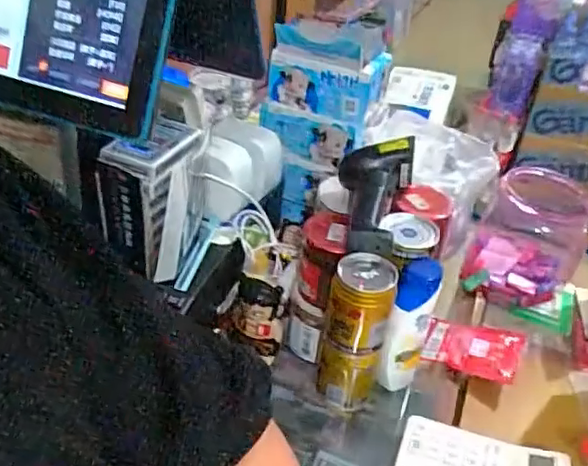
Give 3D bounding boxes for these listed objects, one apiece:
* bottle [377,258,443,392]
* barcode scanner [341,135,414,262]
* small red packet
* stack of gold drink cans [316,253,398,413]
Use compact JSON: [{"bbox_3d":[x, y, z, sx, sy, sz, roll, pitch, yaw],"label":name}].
[{"bbox_3d":[0.124,0.101,0.648,0.042,0.146,0.052,16,38,14],"label":"bottle"},{"bbox_3d":[0.084,-0.036,0.643,0.077,0.060,0.143,9,50,5],"label":"barcode scanner"},{"bbox_3d":[0.216,0.139,0.729,0.110,0.014,0.085,7,38,26],"label":"small red packet"},{"bbox_3d":[0.064,0.109,0.627,0.060,0.173,0.060,16,38,14],"label":"stack of gold drink cans"}]

